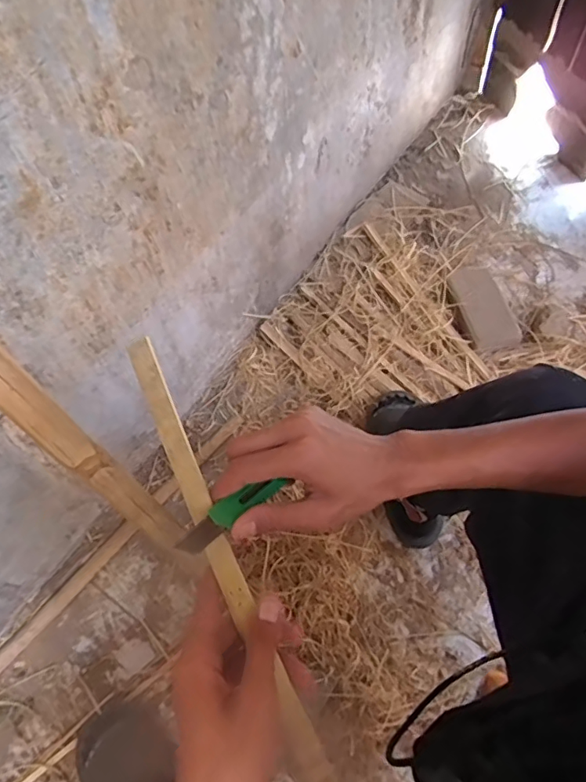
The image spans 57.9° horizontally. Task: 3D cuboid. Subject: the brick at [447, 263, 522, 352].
[{"bbox_3d":[0.400,-0.178,1.107,0.102,0.043,0.185,-14,62,-5],"label":"brick"}]

